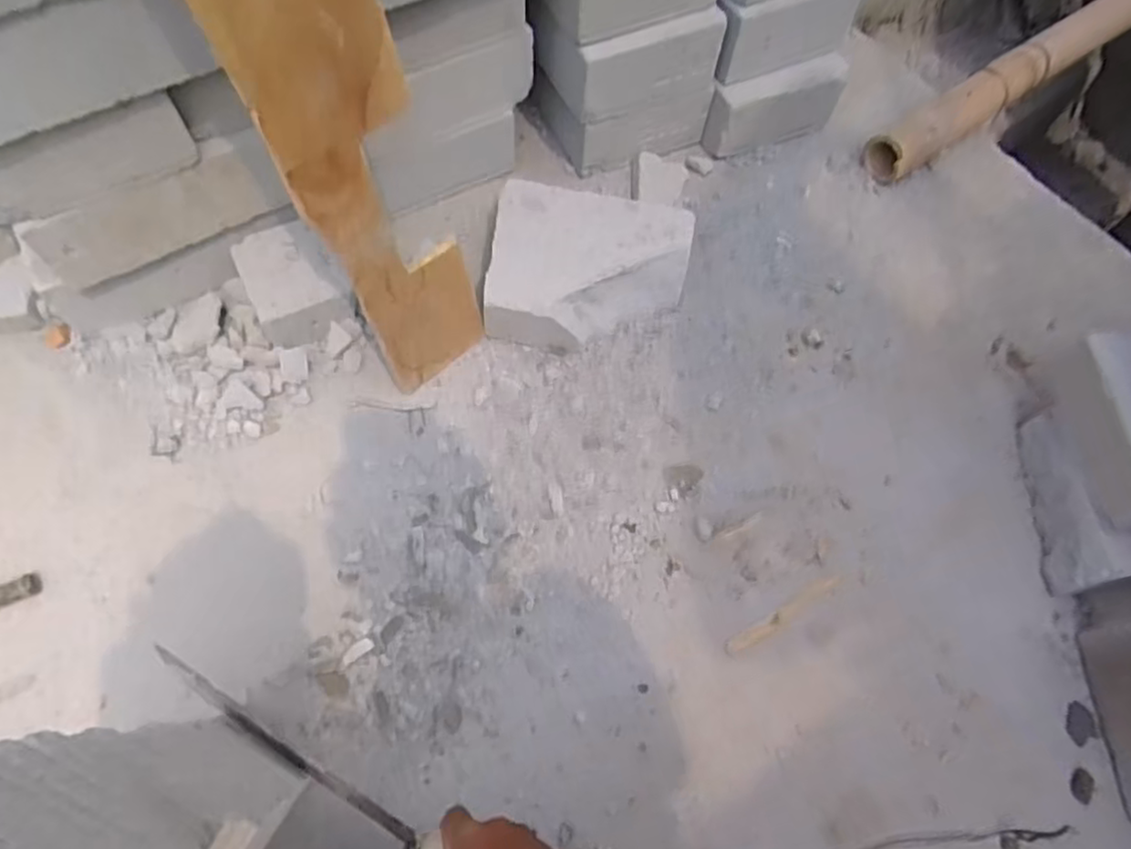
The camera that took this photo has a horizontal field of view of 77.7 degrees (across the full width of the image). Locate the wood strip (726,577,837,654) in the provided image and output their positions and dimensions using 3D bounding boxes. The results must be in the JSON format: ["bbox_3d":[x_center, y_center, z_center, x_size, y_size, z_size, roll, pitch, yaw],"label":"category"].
[{"bbox_3d":[0.236,0.206,0.760,0.147,0.004,0.018,-29,69,-15],"label":"wood strip"}]

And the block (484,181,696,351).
[{"bbox_3d":[0.025,-0.188,0.890,0.242,0.074,0.210,11,64,3],"label":"block"}]

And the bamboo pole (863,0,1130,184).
[{"bbox_3d":[0.716,-0.561,1.109,0.648,0.075,0.080,-34,70,-17],"label":"bamboo pole"}]

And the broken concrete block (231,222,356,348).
[{"bbox_3d":[-0.334,-0.168,0.861,0.113,0.061,0.136,-29,69,-16],"label":"broken concrete block"}]

